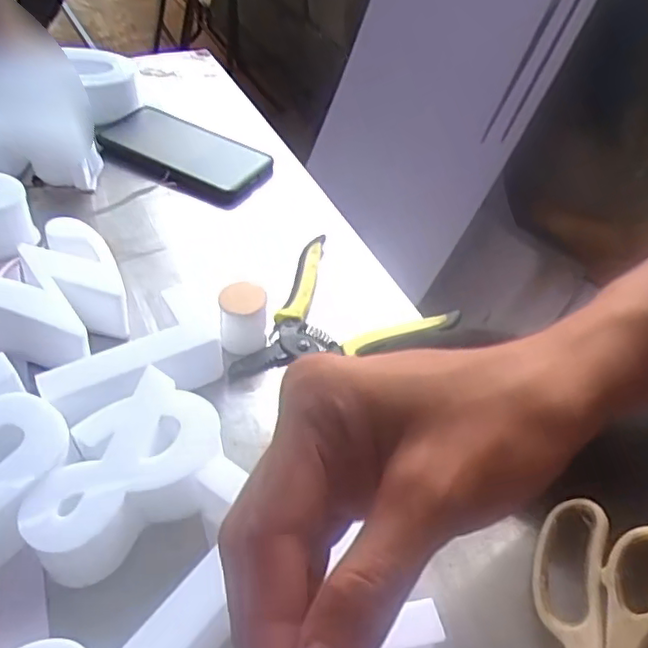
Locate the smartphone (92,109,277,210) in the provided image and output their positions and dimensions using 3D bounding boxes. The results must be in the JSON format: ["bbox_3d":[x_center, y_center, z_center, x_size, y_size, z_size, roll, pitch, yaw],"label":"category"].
[{"bbox_3d":[-0.144,-0.166,0.618,0.177,0.018,0.087,26,55,18],"label":"smartphone"}]

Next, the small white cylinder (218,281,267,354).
[{"bbox_3d":[-0.056,-0.005,0.440,0.030,0.037,0.031,-3,46,-5],"label":"small white cylinder"}]

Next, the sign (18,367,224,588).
[{"bbox_3d":[-0.112,0.083,0.354,0.112,0.042,0.079,-31,55,-30],"label":"sign"}]

